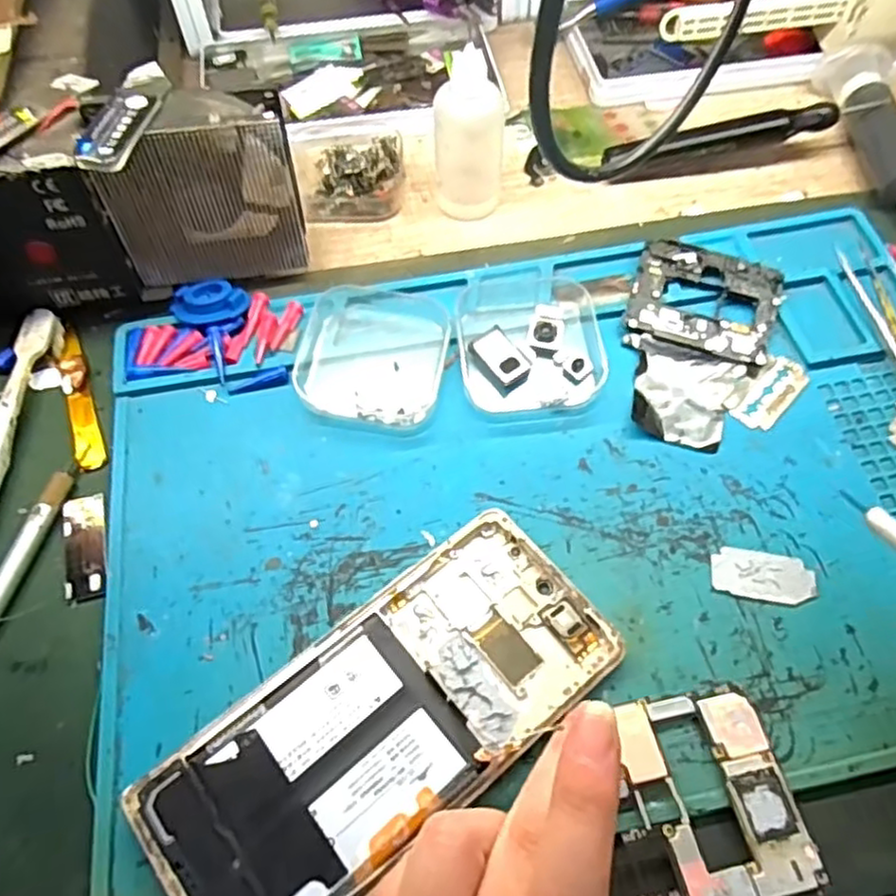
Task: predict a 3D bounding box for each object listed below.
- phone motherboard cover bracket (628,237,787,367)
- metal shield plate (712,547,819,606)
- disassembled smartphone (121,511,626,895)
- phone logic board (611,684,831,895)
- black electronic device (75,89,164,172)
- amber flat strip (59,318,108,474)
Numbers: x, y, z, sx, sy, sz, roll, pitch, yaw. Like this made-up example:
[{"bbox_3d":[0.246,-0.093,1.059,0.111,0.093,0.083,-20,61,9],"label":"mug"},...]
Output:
[{"bbox_3d":[0.121,-0.070,0.335,0.066,0.007,0.059,18,63,10],"label":"phone motherboard cover bracket"},{"bbox_3d":[0.122,0.049,0.271,0.039,0.004,0.019,7,62,5],"label":"metal shield plate"},{"bbox_3d":[-0.020,0.094,0.244,0.162,0.013,0.073,-36,67,-17],"label":"disassembled smartphone"},{"bbox_3d":[0.085,0.115,0.231,0.056,0.008,0.066,-10,62,-4],"label":"phone logic board"},{"bbox_3d":[-0.127,-0.122,0.271,0.020,0.007,0.044,9,62,6],"label":"black electronic device"},{"bbox_3d":[-0.166,-0.024,0.319,0.012,0.006,0.079,-21,63,-10],"label":"amber flat strip"}]

